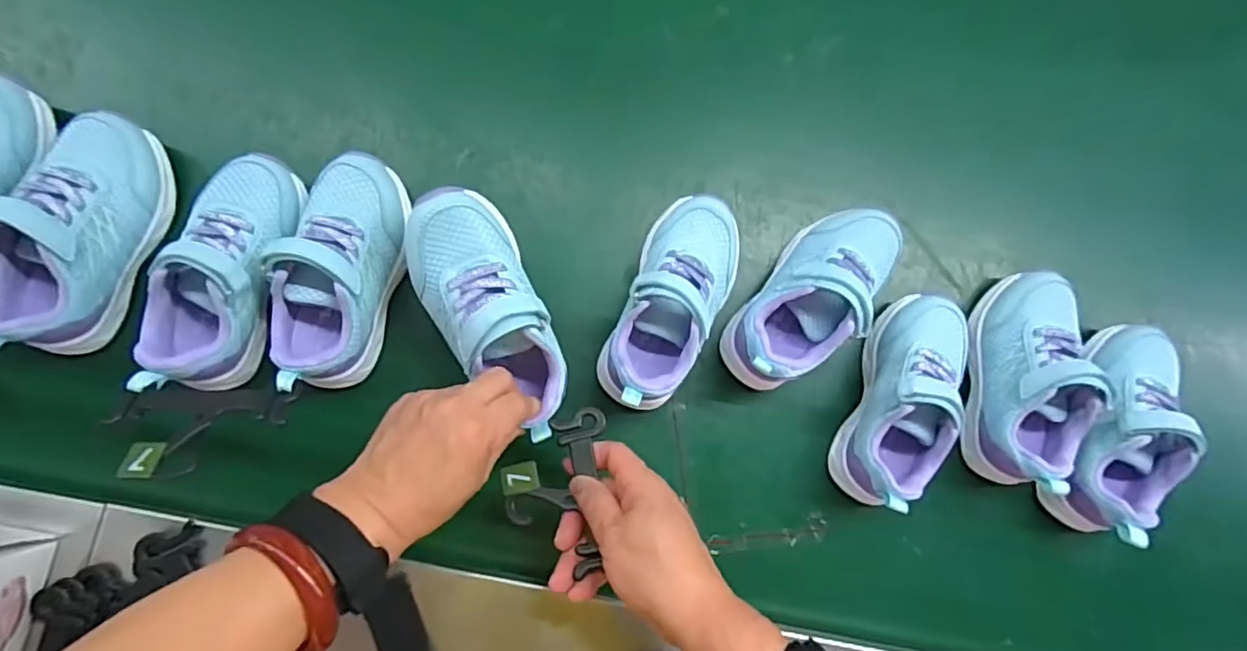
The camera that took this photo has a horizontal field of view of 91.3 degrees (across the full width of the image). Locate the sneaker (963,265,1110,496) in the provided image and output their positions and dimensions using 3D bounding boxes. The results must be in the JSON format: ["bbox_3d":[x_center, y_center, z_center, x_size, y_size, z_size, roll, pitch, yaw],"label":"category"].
[{"bbox_3d":[0.305,0.040,0.456,0.069,0.068,0.159,9,83,-4],"label":"sneaker"}]

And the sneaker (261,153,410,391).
[{"bbox_3d":[-0.192,-0.037,0.418,0.067,0.063,0.163,12,83,-3],"label":"sneaker"}]

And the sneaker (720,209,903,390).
[{"bbox_3d":[0.142,-0.021,0.447,0.072,0.077,0.160,41,82,1],"label":"sneaker"}]

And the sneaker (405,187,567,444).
[{"bbox_3d":[-0.085,-0.008,0.393,0.067,0.074,0.162,-30,99,-8],"label":"sneaker"}]

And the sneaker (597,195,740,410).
[{"bbox_3d":[0.038,-0.018,0.433,0.070,0.078,0.162,23,82,-2],"label":"sneaker"}]

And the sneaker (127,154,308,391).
[{"bbox_3d":[-0.264,-0.035,0.411,0.072,0.069,0.165,17,83,-3],"label":"sneaker"}]

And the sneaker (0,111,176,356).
[{"bbox_3d":[-0.362,-0.062,0.399,0.067,0.060,0.167,19,82,-3],"label":"sneaker"}]

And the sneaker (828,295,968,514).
[{"bbox_3d":[0.205,0.054,0.443,0.058,0.077,0.155,23,82,-2],"label":"sneaker"}]

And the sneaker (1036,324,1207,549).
[{"bbox_3d":[0.379,0.079,0.458,0.073,0.070,0.163,20,82,-2],"label":"sneaker"}]

